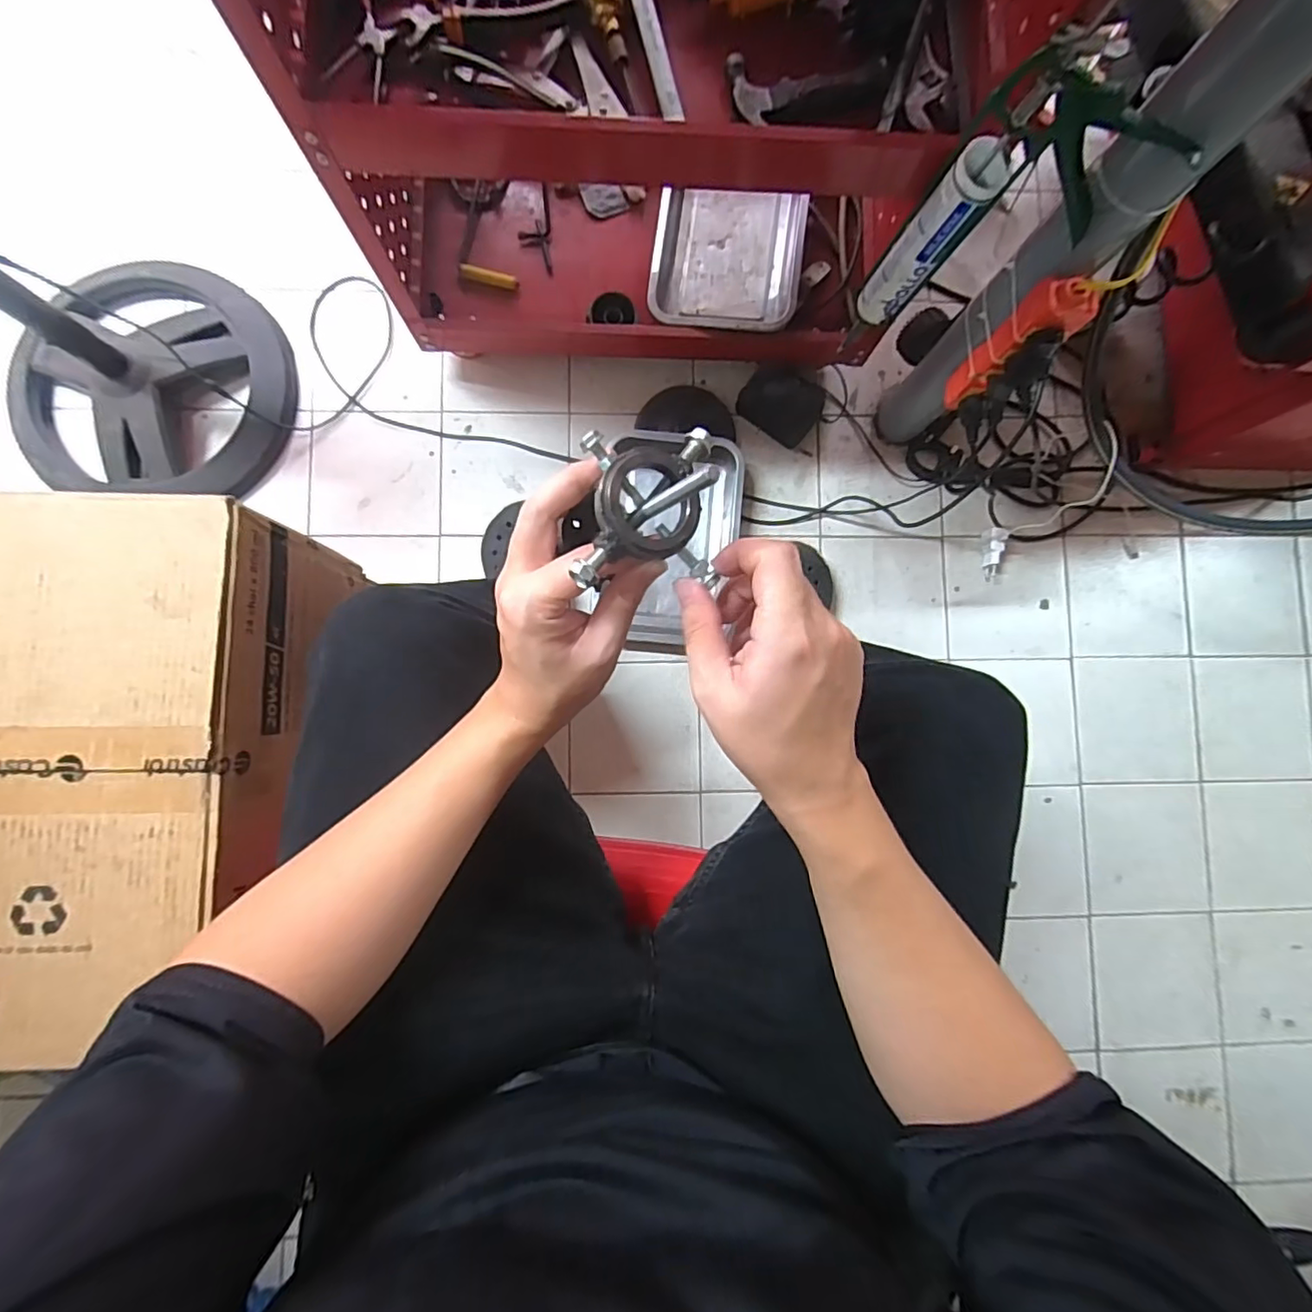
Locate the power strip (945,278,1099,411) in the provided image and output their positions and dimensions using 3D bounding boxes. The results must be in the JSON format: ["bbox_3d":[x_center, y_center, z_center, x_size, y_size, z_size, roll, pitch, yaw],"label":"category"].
[{"bbox_3d":[0.399,-0.342,0.655,0.038,0.194,0.058,-42,89,-4],"label":"power strip"}]

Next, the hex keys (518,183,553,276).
[{"bbox_3d":[-0.183,-0.651,0.878,0.047,0.014,0.141,-2,86,-3],"label":"hex keys"}]

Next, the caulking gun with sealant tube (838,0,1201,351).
[{"bbox_3d":[0.337,-0.427,0.551,0.165,0.374,0.052,21,86,-1],"label":"caulking gun with sealant tube"}]

